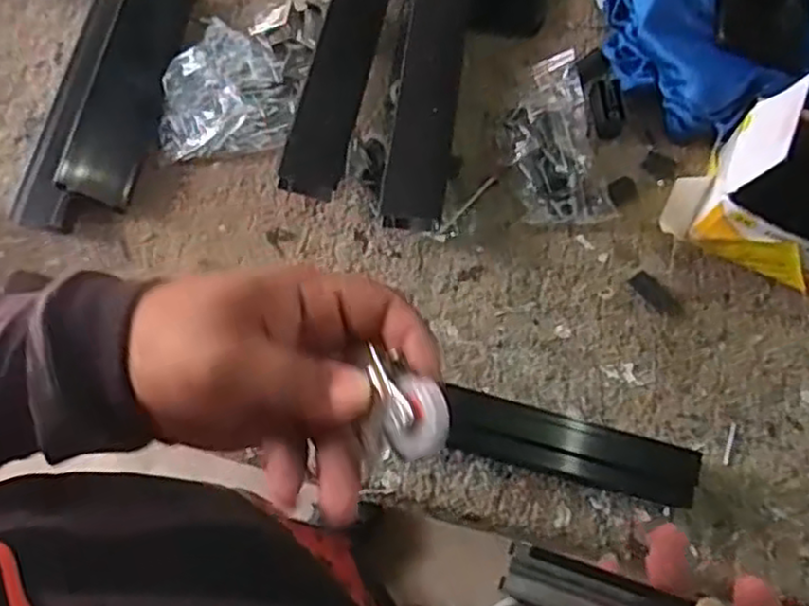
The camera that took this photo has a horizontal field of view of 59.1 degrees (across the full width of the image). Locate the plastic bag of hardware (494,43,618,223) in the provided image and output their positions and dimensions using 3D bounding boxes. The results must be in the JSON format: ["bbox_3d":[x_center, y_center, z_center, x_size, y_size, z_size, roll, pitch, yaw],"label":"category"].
[{"bbox_3d":[0.123,-0.136,0.607,0.075,0.029,0.145,-12,73,-1],"label":"plastic bag of hardware"}]

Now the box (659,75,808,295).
[{"bbox_3d":[0.299,-0.088,0.551,0.157,0.112,0.108,24,76,9],"label":"box"}]

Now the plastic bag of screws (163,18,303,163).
[{"bbox_3d":[-0.154,-0.193,0.632,0.112,0.029,0.133,3,74,3],"label":"plastic bag of screws"}]

